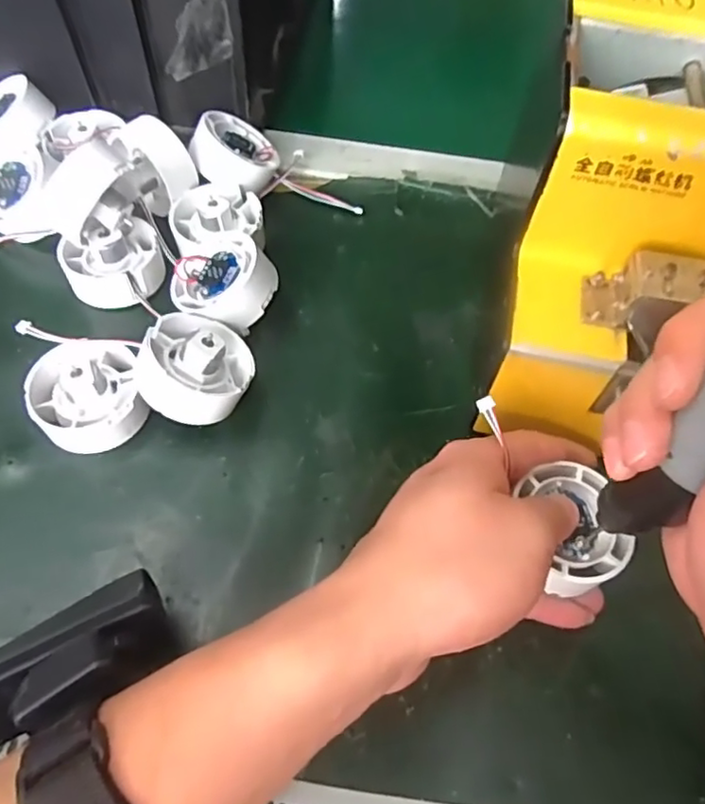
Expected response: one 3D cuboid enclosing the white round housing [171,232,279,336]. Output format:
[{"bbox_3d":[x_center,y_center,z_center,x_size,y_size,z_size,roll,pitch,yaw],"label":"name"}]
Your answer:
[{"bbox_3d":[-0.069,-0.064,0.345,0.053,0.030,0.050,-9,62,16],"label":"white round housing"}]

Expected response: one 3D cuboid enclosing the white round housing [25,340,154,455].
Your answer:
[{"bbox_3d":[-0.132,-0.005,0.309,0.051,0.032,0.055,2,58,-3],"label":"white round housing"}]

